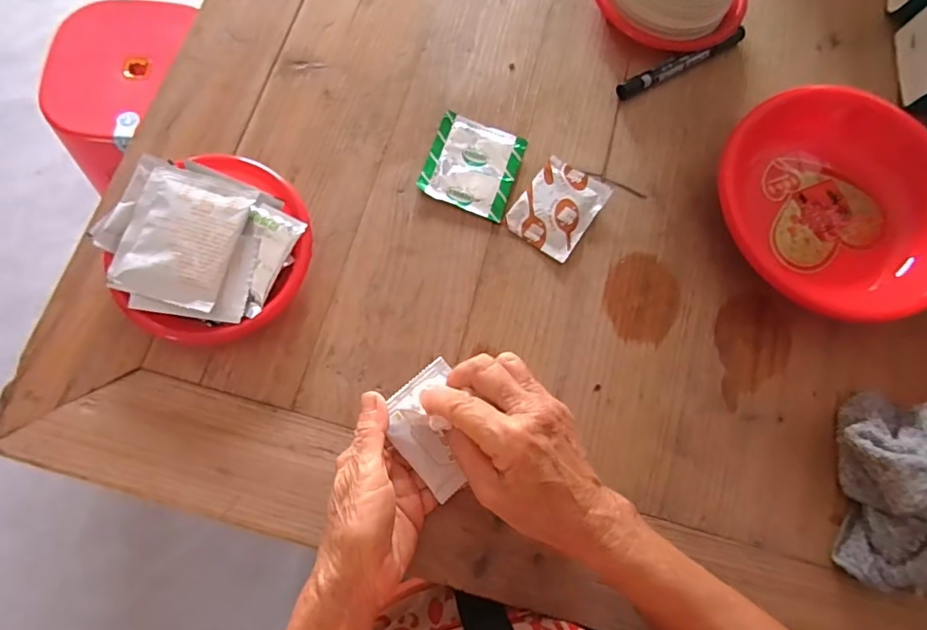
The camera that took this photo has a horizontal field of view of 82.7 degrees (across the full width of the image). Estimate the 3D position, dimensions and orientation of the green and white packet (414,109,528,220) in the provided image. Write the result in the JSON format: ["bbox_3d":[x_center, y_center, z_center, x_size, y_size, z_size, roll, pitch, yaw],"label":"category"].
[{"bbox_3d":[0.008,-0.124,0.436,0.074,0.005,0.079,19,75,4],"label":"green and white packet"}]

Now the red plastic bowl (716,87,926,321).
[{"bbox_3d":[0.299,-0.090,0.420,0.191,0.062,0.176,0,74,-2],"label":"red plastic bowl"}]

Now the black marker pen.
[{"bbox_3d":[0.197,-0.225,0.470,0.137,0.015,0.013,-27,77,-9],"label":"black marker pen"}]

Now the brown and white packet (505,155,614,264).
[{"bbox_3d":[0.077,-0.089,0.431,0.059,0.010,0.078,34,76,8],"label":"brown and white packet"}]

